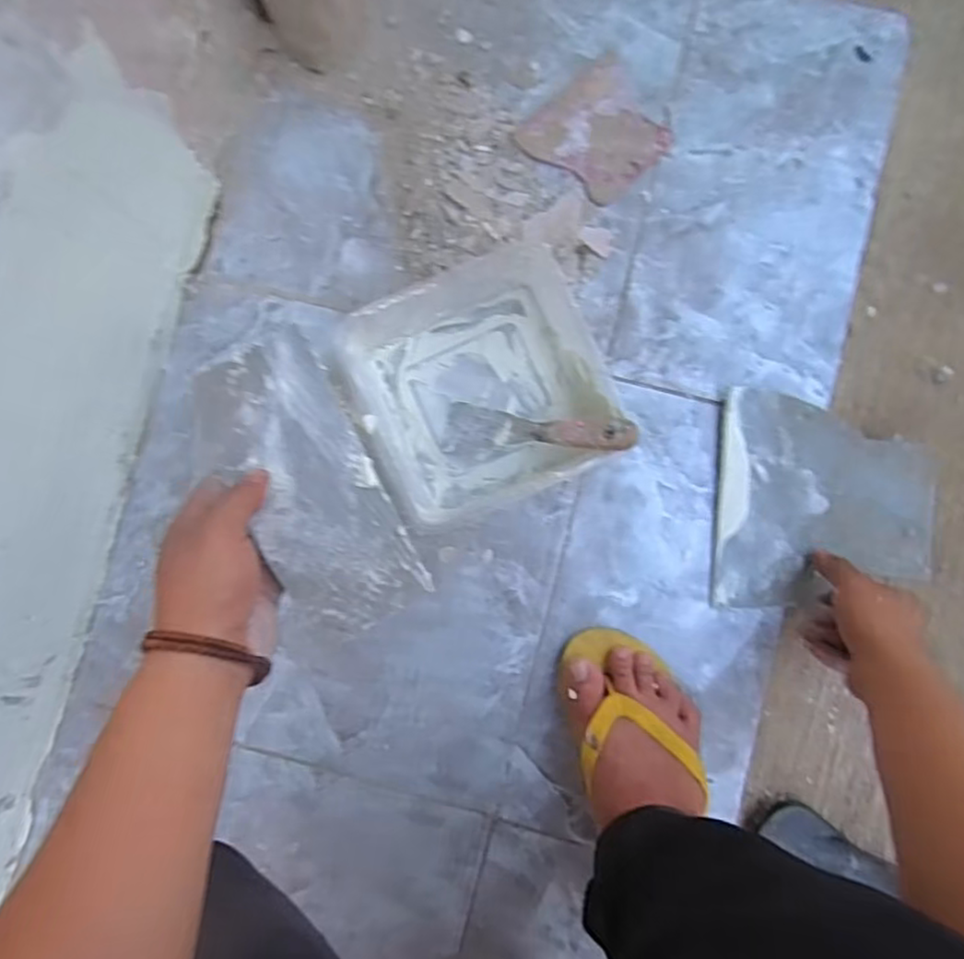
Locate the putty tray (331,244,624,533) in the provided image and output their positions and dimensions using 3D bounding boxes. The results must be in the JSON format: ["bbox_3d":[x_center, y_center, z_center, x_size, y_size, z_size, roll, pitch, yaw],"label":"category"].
[{"bbox_3d":[0.003,-0.079,0.589,0.215,0.074,0.195,-25,84,1],"label":"putty tray"}]

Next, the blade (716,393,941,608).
[{"bbox_3d":[0.302,0.021,0.598,0.184,0.009,0.183,4,88,0],"label":"blade"}]

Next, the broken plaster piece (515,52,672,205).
[{"bbox_3d":[0.108,-0.322,0.637,0.113,0.007,0.111,-42,84,-1],"label":"broken plaster piece"}]

